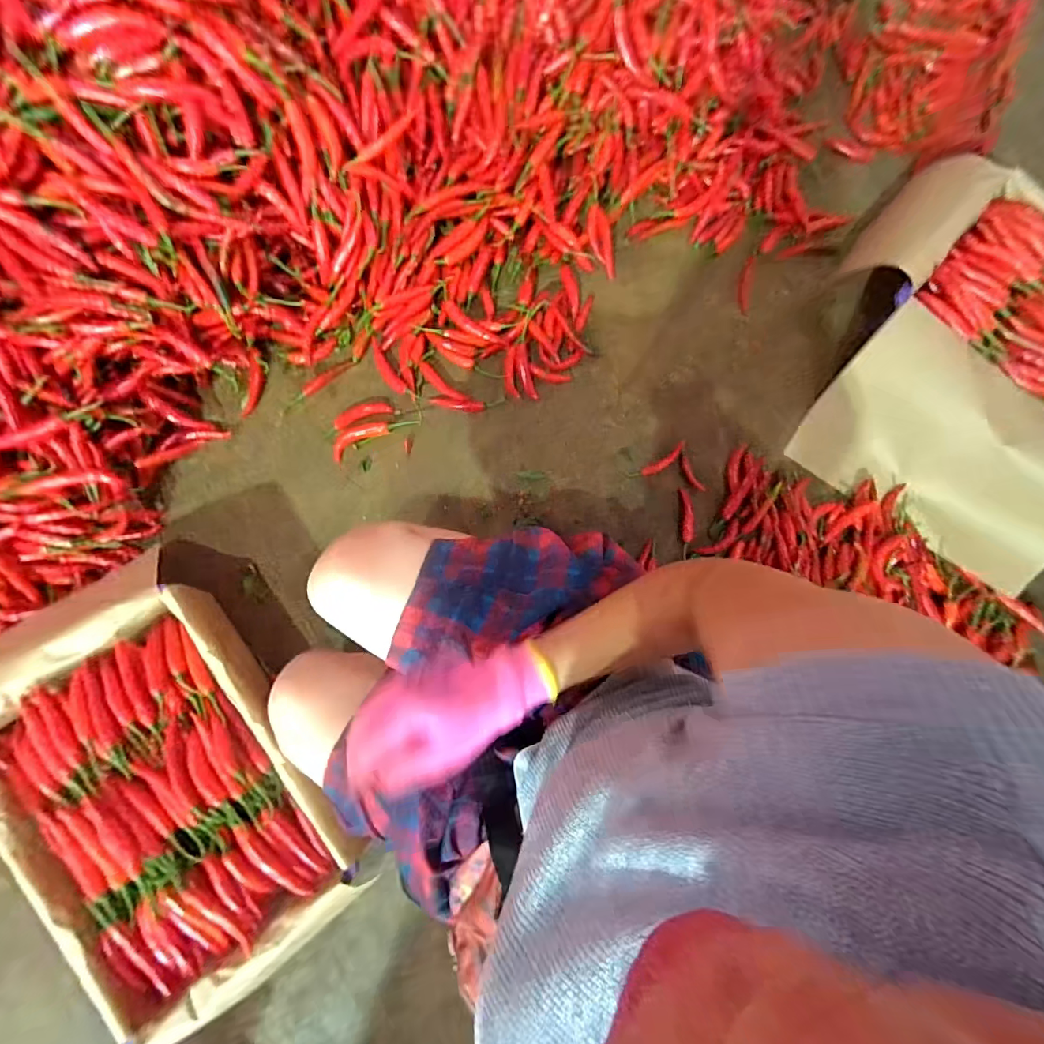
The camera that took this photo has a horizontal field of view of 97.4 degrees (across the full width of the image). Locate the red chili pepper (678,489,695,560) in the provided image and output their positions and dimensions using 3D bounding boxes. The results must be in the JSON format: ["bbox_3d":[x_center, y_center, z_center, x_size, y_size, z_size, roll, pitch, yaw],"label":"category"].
[{"bbox_3d":[0.289,0.002,0.800,0.024,0.011,0.119,-3,82,-4],"label":"red chili pepper"}]

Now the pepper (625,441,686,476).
[{"bbox_3d":[0.242,-0.104,0.804,0.116,0.013,0.025,-31,87,-6],"label":"pepper"}]

